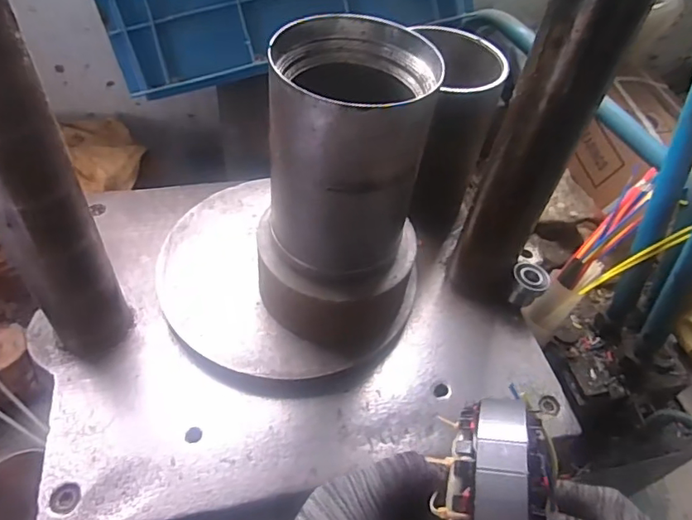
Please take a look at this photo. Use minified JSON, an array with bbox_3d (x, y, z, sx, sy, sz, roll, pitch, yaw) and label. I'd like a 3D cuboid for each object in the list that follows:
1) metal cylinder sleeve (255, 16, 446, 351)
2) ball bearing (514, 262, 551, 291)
[{"bbox_3d":[-0.002,-0.046,0.440,0.142,0.255,0.129,18,50,9],"label":"metal cylinder sleeve"},{"bbox_3d":[0.196,0.017,0.544,0.037,0.009,0.042,31,53,20],"label":"ball bearing"}]

